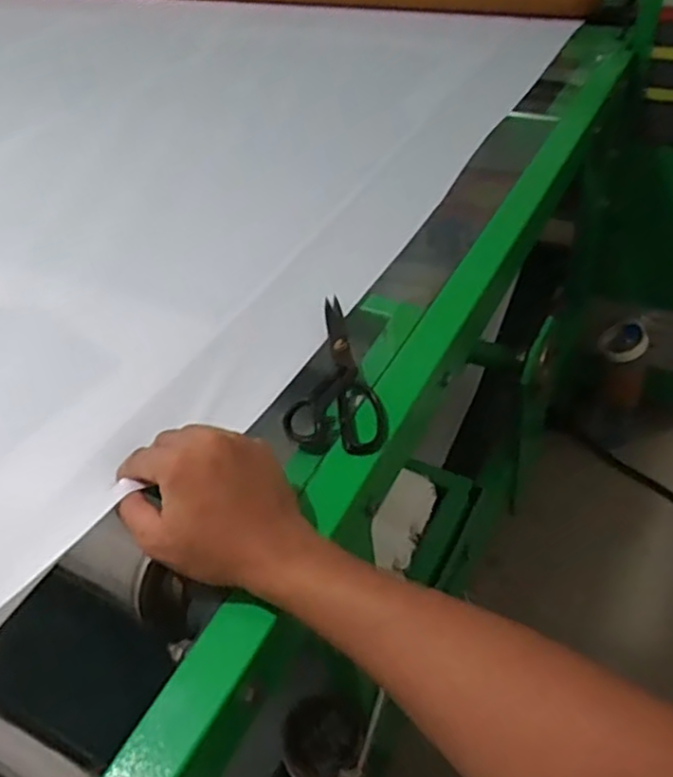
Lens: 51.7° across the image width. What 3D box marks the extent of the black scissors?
[{"bbox_3d":[-0.007,-0.017,0.617,0.081,0.015,0.199,-8,43,-1],"label":"black scissors"}]

